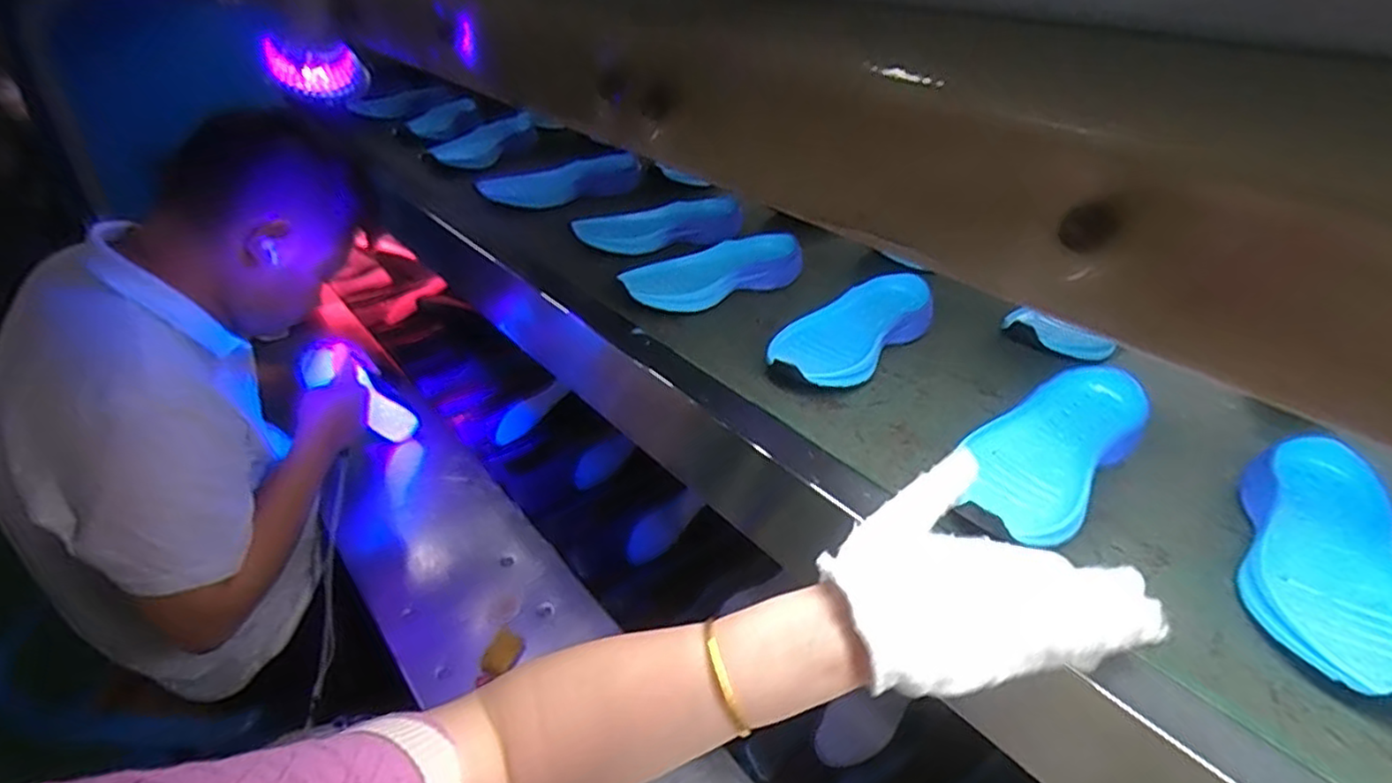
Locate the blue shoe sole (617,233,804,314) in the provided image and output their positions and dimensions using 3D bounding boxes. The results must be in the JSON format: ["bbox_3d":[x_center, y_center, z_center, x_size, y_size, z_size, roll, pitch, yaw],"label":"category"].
[{"bbox_3d":[0.017,-0.133,0.744,0.219,0.052,0.086,-14,36,-29],"label":"blue shoe sole"}]

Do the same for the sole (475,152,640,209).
[{"bbox_3d":[-0.205,-0.321,1.033,0.250,0.049,0.071,-16,38,-24],"label":"sole"}]

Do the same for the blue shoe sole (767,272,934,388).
[{"bbox_3d":[0.152,-0.058,0.647,0.086,0.042,0.231,27,37,31],"label":"blue shoe sole"}]

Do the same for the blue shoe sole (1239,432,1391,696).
[{"bbox_3d":[0.397,0.106,0.411,0.087,0.044,0.215,21,35,24],"label":"blue shoe sole"}]

